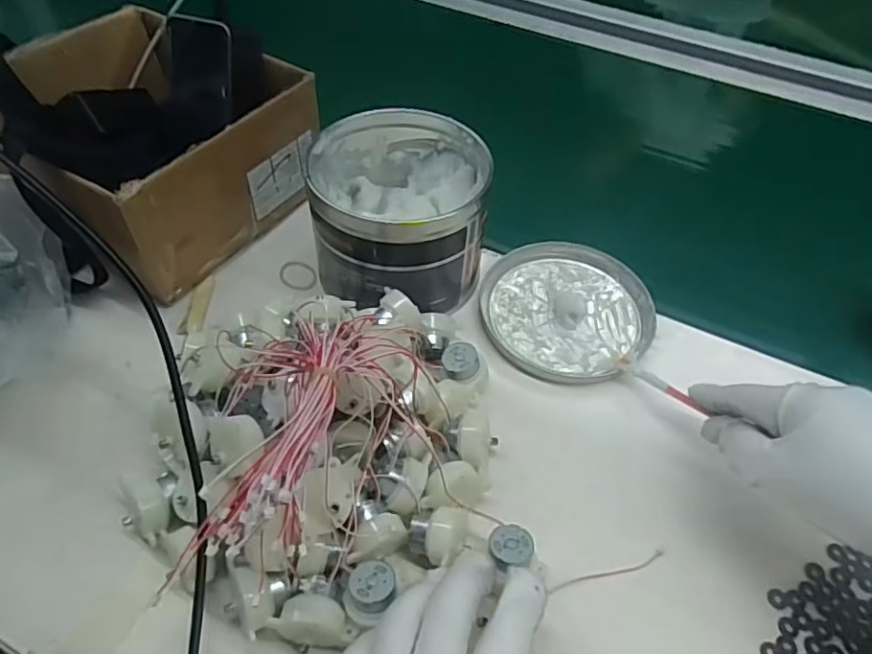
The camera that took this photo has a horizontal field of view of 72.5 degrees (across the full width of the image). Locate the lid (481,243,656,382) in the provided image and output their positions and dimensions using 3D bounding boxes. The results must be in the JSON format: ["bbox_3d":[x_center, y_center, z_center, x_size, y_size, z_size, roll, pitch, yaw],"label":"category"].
[{"bbox_3d":[0.102,-0.015,0.461,0.127,0.012,0.129,1,51,-1],"label":"lid"}]

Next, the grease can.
[{"bbox_3d":[-0.028,-0.087,0.452,0.119,0.104,0.128,1,51,-1],"label":"grease can"}]

